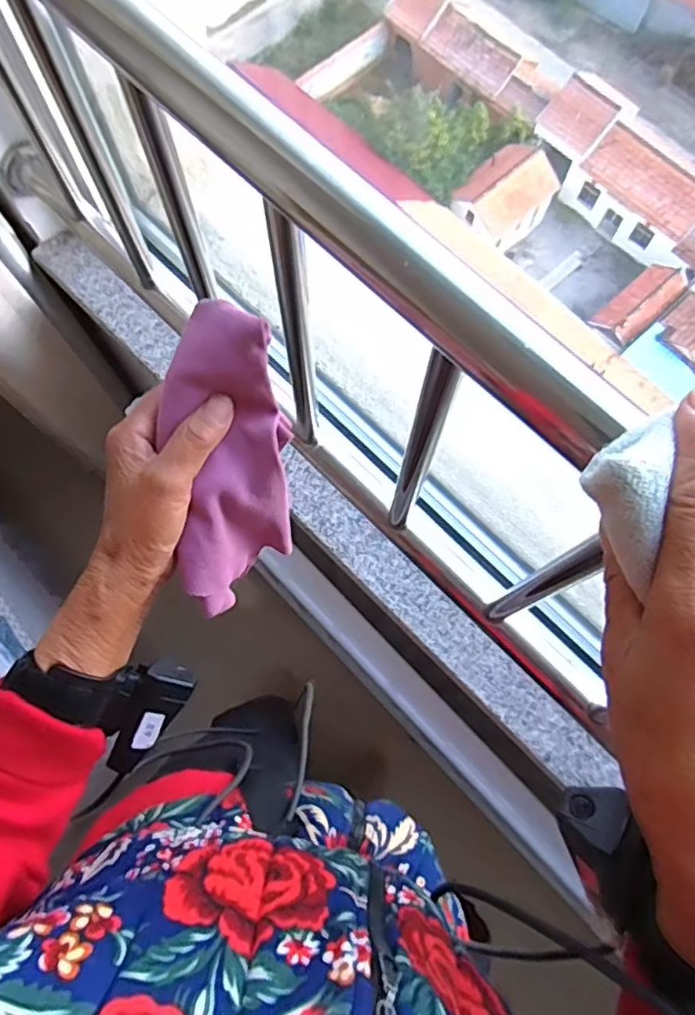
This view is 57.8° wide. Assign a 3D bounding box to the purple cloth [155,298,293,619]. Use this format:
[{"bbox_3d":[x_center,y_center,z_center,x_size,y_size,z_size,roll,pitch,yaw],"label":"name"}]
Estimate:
[{"bbox_3d":[-0.072,-0.024,0.368,0.072,0.040,0.179,3,113,0],"label":"purple cloth"}]

